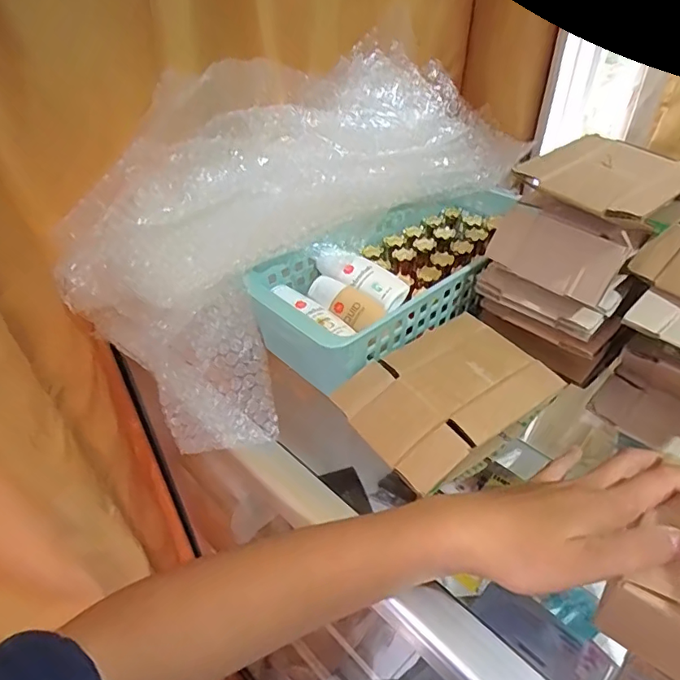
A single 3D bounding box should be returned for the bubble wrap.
[{"bbox_3d":[-0.027,-0.150,0.519,0.239,0.201,0.464,26,47,31],"label":"bubble wrap"}]

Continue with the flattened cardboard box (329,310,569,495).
[{"bbox_3d":[0.078,0.036,0.371,0.140,0.018,0.099,-26,45,-27],"label":"flattened cardboard box"}]

